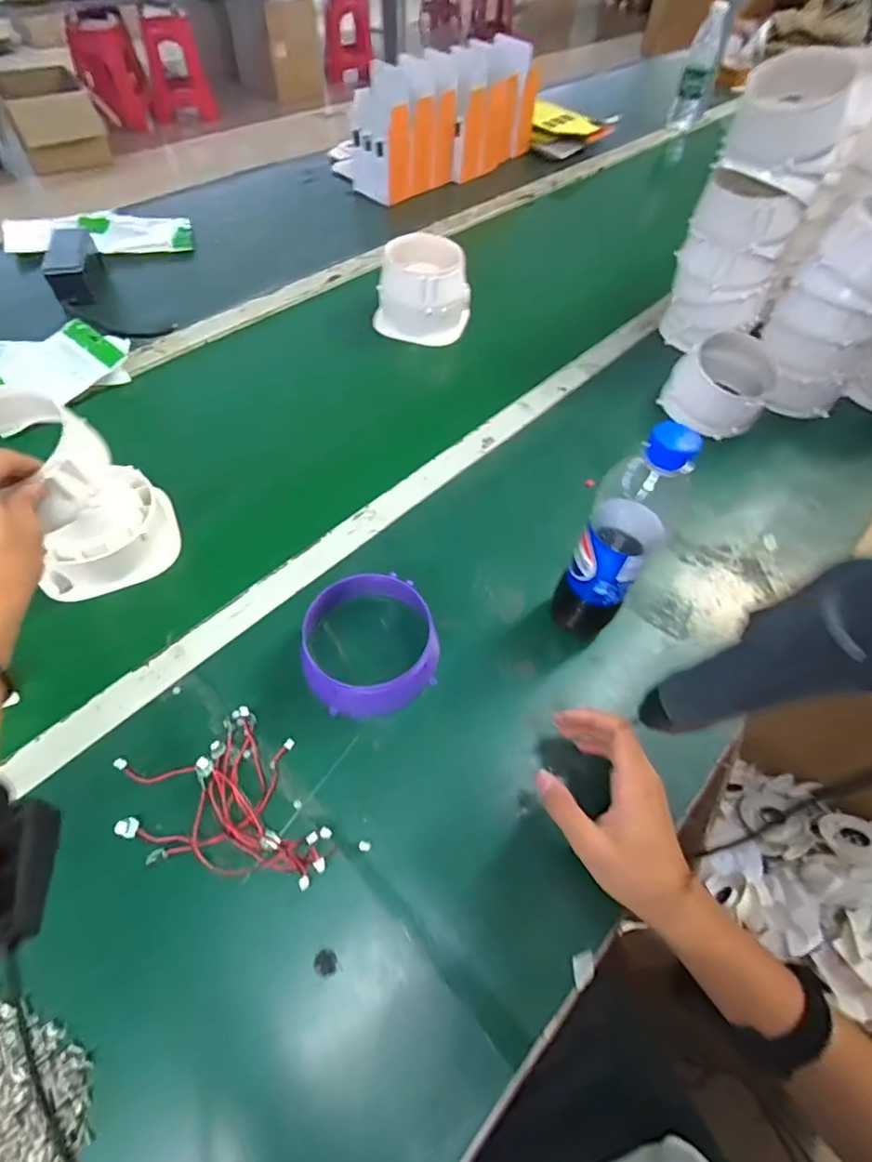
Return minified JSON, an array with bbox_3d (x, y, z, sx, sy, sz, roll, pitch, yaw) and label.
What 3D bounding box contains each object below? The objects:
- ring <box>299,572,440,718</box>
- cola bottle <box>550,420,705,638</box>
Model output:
[{"bbox_3d":[-0.062,0.060,0.480,0.121,0.054,0.123,1,56,-2],"label":"ring"},{"bbox_3d":[0.157,-0.031,0.448,0.065,0.246,0.065,19,58,9],"label":"cola bottle"}]

